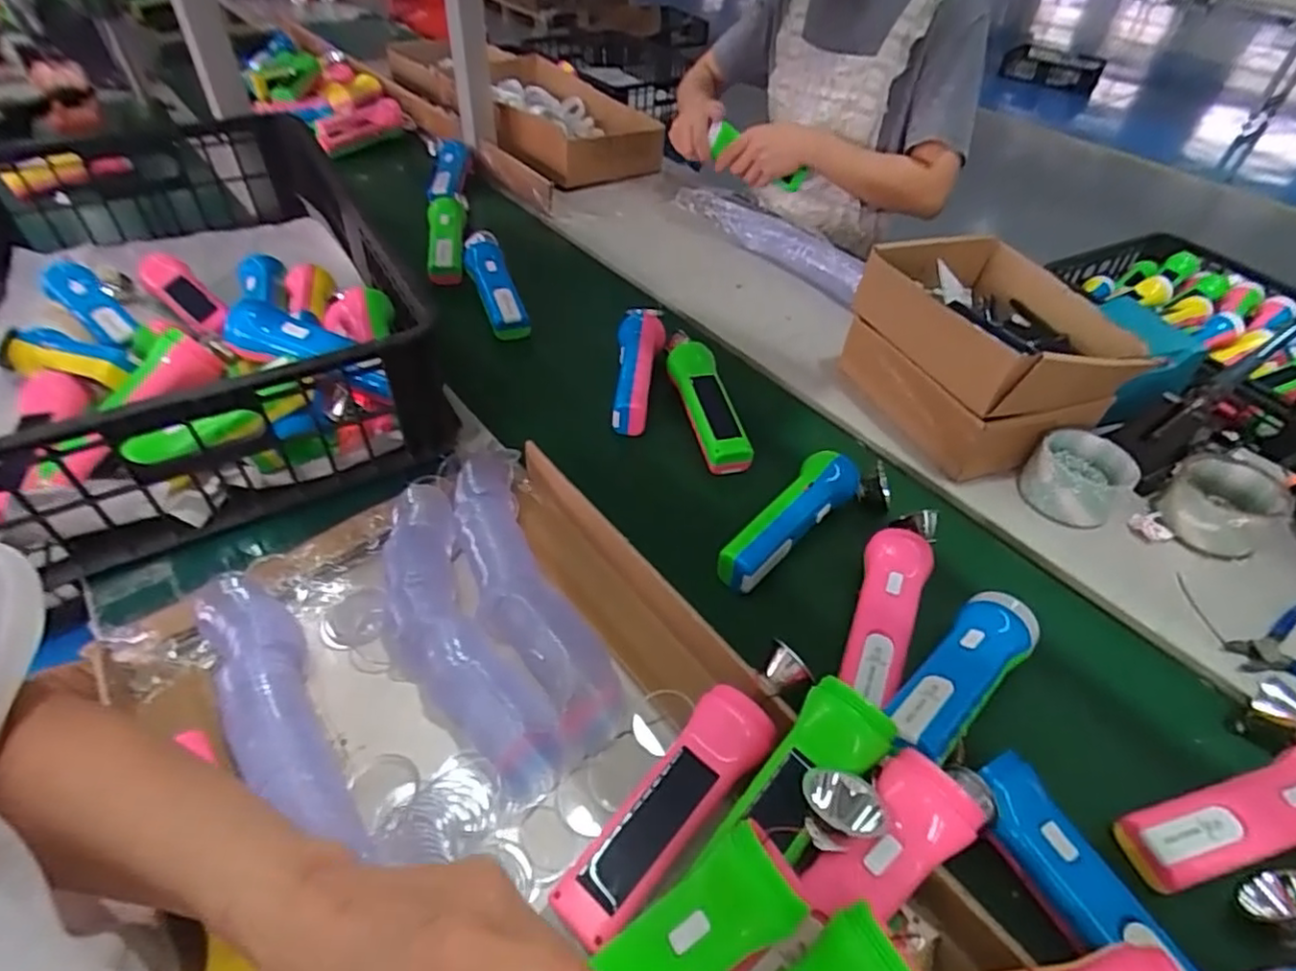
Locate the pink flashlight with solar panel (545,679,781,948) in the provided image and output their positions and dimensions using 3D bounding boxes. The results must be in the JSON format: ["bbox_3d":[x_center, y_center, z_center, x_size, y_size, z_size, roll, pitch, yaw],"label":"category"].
[{"bbox_3d":[0.012,0.192,0.391,0.043,0.049,0.155,33,53,25],"label":"pink flashlight with solar panel"}]

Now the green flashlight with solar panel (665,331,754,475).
[{"bbox_3d":[0.060,-0.089,0.692,0.054,0.051,0.189,-8,47,-11],"label":"green flashlight with solar panel"}]

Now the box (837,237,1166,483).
[{"bbox_3d":[0.354,-0.144,0.689,0.198,0.133,0.224,-15,49,-17],"label":"box"}]

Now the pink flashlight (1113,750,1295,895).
[{"bbox_3d":[0.380,0.209,0.420,0.164,0.041,0.046,-9,47,-12],"label":"pink flashlight"}]

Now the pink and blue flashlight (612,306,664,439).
[{"bbox_3d":[-0.009,-0.125,0.721,0.049,0.053,0.185,2,46,-2],"label":"pink and blue flashlight"}]

